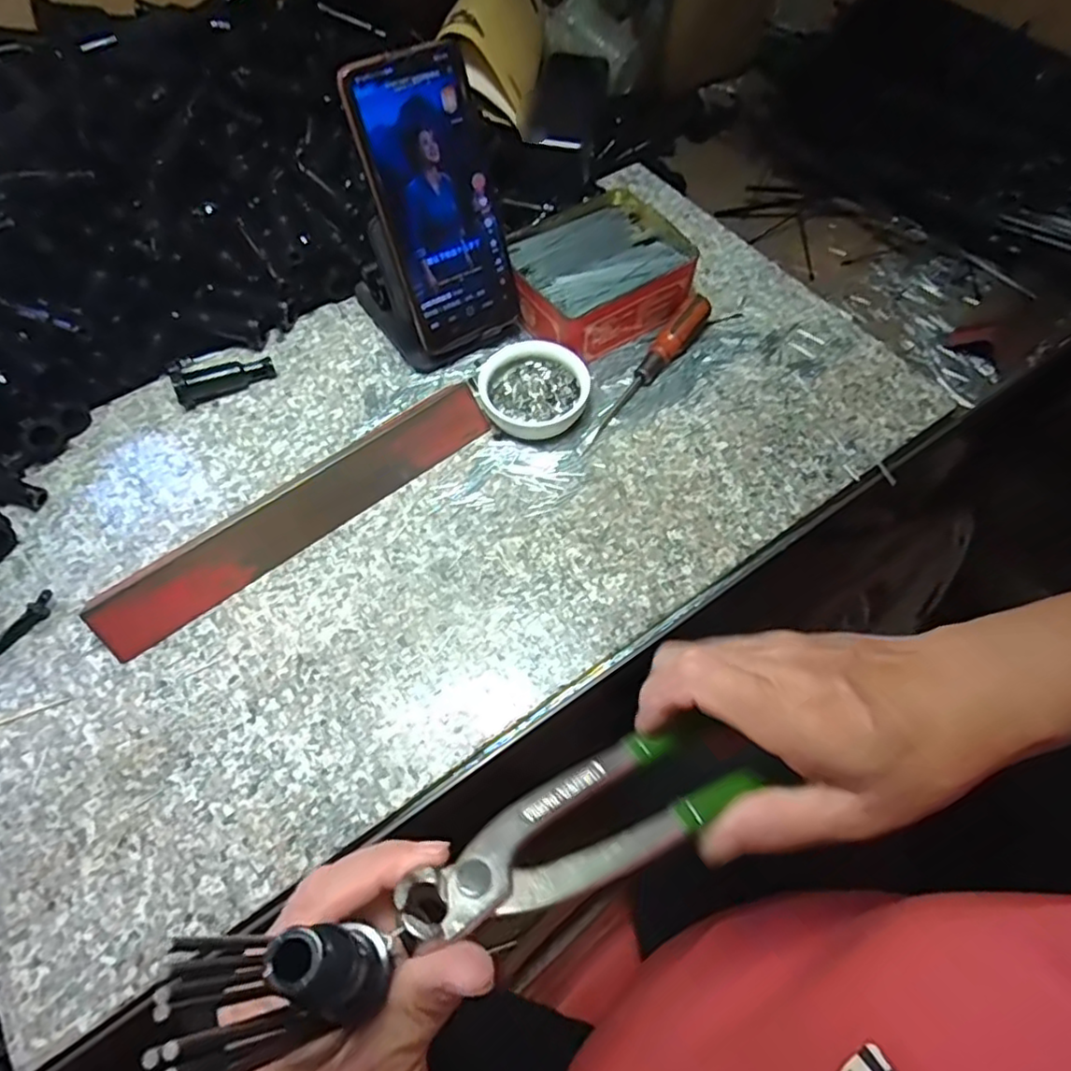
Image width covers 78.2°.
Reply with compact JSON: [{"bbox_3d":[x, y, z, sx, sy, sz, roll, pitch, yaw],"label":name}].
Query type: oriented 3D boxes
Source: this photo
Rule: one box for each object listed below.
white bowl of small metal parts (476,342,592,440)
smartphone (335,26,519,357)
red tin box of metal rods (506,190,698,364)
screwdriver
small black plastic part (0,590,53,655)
[{"bbox_3d":[-0.001,-0.096,0.445,0.073,0.026,0.062,0,61,1],"label":"white bowl of small metal parts"},{"bbox_3d":[-0.060,-0.206,0.420,0.077,0.167,0.012,-29,39,-16],"label":"smartphone"},{"bbox_3d":[0.044,-0.193,0.488,0.127,0.041,0.112,-29,65,-14],"label":"red tin box of metal rods"},{"bbox_3d":[0.078,-0.114,0.458,0.019,0.024,0.146,33,67,17],"label":"screwdriver"},{"bbox_3d":[-0.296,0.052,0.373,0.012,0.008,0.050,35,66,17],"label":"small black plastic part"}]

